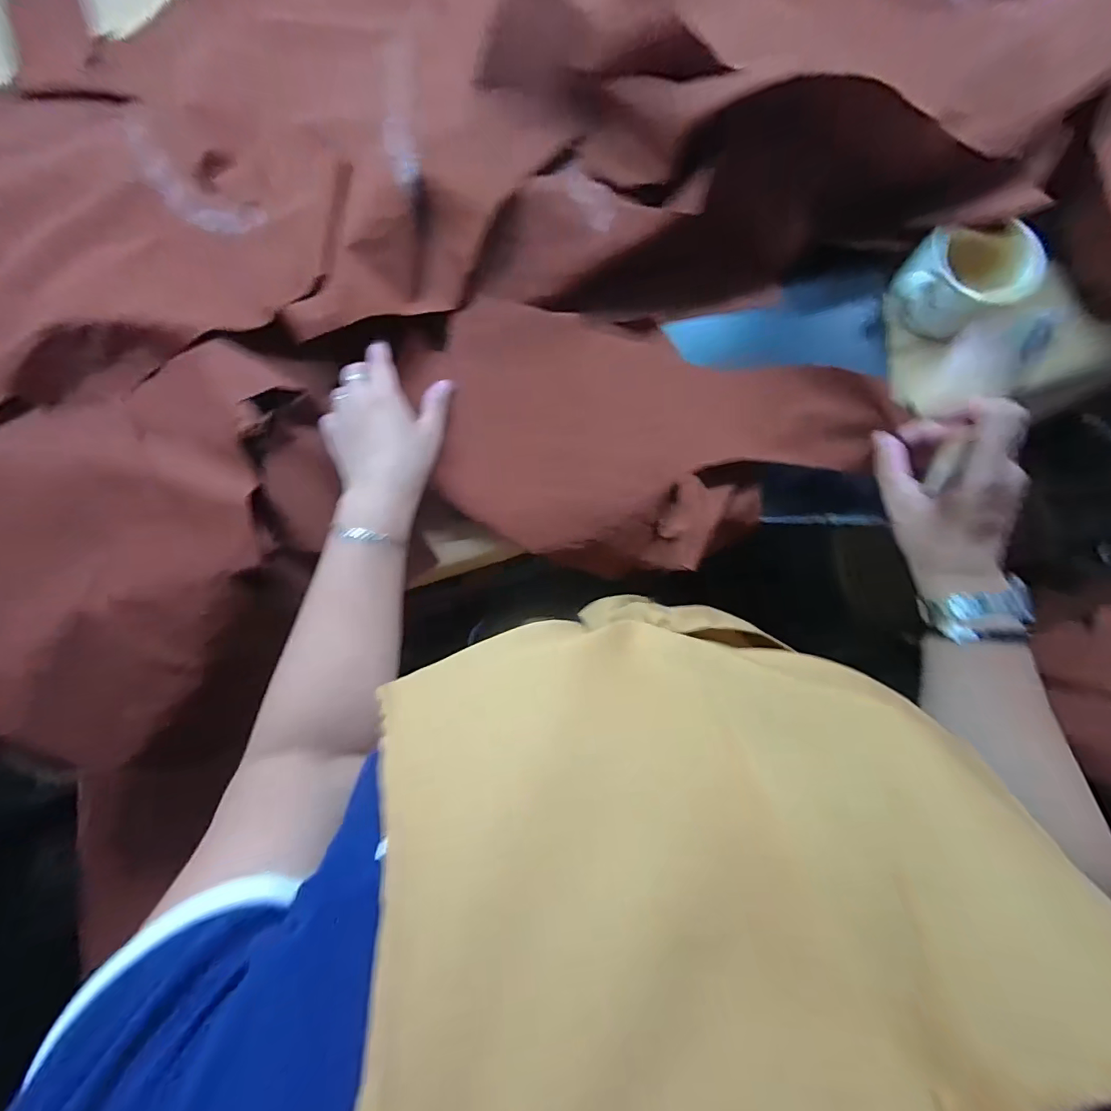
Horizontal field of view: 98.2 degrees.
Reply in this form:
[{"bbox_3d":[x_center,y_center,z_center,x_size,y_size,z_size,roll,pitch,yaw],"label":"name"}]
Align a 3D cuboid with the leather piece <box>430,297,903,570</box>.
[{"bbox_3d":[0.064,-0.097,0.406,0.356,0.054,0.210,15,84,2],"label":"leather piece"}]

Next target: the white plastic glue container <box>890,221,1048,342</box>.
[{"bbox_3d":[0.364,-0.247,0.436,0.101,0.061,0.086,-31,85,-2],"label":"white plastic glue container"}]

